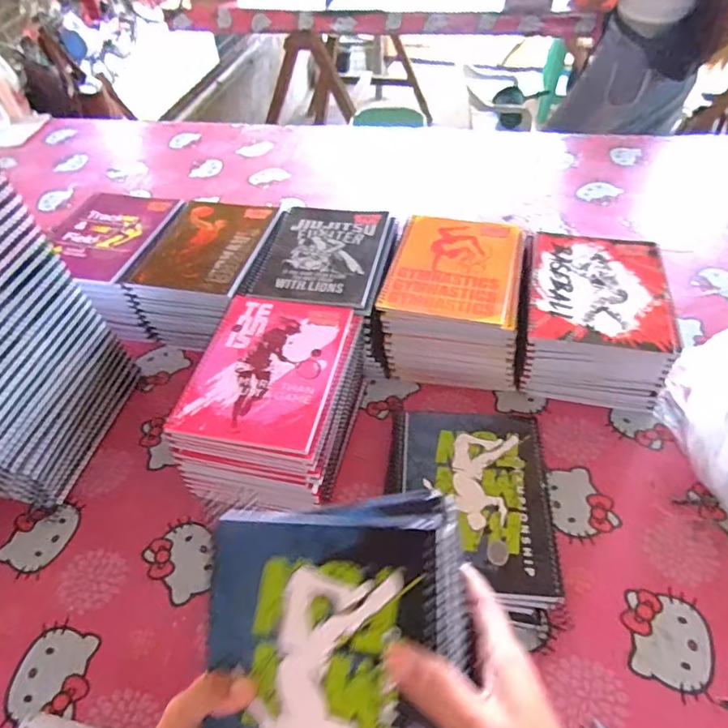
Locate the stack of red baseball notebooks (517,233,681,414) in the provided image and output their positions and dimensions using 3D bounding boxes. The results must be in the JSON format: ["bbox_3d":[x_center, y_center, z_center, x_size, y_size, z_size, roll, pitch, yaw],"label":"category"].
[{"bbox_3d":[0.279,-0.055,0.657,0.161,0.119,0.191,6,49,10],"label":"stack of red baseball notebooks"}]

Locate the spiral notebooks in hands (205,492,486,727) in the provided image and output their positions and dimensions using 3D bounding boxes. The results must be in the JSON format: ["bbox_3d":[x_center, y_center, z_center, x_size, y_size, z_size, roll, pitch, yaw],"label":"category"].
[{"bbox_3d":[-0.019,0.187,0.290,0.156,0.018,0.212,-5,73,22],"label":"spiral notebooks in hands"}]

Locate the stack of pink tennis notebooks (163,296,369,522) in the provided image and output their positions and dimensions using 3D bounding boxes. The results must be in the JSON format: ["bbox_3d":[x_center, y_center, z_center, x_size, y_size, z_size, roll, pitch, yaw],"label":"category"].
[{"bbox_3d":[-0.100,0.047,0.595,0.157,0.117,0.219,8,49,12],"label":"stack of pink tennis notebooks"}]

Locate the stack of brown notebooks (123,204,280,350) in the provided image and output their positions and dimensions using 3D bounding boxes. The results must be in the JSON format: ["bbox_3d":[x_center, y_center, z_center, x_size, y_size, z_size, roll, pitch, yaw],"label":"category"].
[{"bbox_3d":[-0.213,-0.128,0.751,0.156,0.118,0.195,7,49,11],"label":"stack of brown notebooks"}]

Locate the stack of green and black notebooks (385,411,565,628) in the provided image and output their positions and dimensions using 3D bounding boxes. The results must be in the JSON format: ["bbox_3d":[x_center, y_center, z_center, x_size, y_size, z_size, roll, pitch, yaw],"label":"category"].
[{"bbox_3d":[0.110,0.148,0.544,0.165,0.038,0.209,2,48,6],"label":"stack of green and black notebooks"}]

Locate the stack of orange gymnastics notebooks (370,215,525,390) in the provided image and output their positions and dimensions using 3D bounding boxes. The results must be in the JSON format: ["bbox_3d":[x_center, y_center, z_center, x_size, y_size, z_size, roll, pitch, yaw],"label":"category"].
[{"bbox_3d":[0.117,-0.083,0.695,0.169,0.121,0.212,6,49,10],"label":"stack of orange gymnastics notebooks"}]

